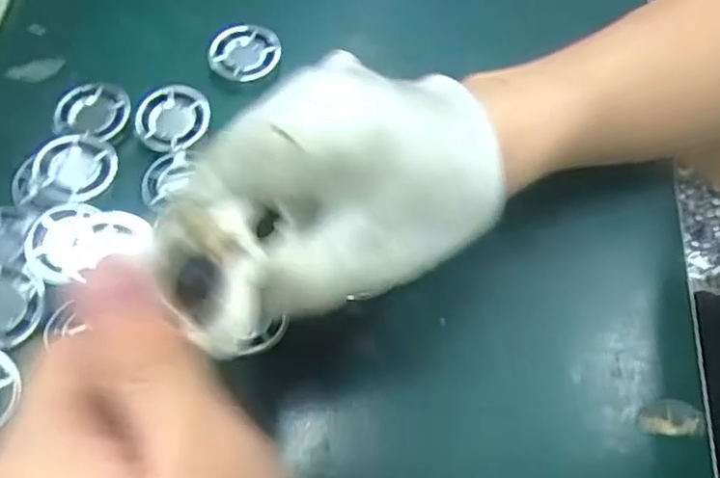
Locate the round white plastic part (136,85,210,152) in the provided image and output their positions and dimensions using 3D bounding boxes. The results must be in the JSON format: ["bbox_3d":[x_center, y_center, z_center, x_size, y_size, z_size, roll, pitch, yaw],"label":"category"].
[{"bbox_3d":[-0.100,-0.065,0.350,0.039,0.010,0.034,-22,66,-11],"label":"round white plastic part"}]

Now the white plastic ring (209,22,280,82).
[{"bbox_3d":[-0.066,-0.106,0.376,0.040,0.011,0.037,0,64,-1],"label":"white plastic ring"}]

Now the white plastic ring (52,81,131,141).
[{"bbox_3d":[-0.145,-0.070,0.353,0.036,0.008,0.034,0,64,-1],"label":"white plastic ring"}]

